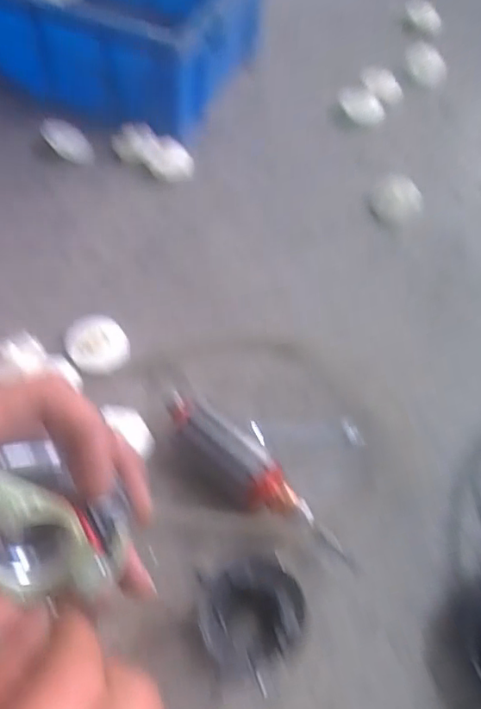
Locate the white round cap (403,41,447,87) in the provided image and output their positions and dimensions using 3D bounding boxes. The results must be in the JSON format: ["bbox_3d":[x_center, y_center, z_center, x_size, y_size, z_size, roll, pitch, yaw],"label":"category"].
[{"bbox_3d":[0.280,-0.440,0.823,0.064,0.027,0.072,15,58,8],"label":"white round cap"}]

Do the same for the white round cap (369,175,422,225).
[{"bbox_3d":[0.194,-0.190,0.674,0.061,0.023,0.072,19,59,10],"label":"white round cap"}]

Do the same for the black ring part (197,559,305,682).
[{"bbox_3d":[0.008,0.181,0.376,0.071,0.024,0.065,-23,61,-16],"label":"black ring part"}]

